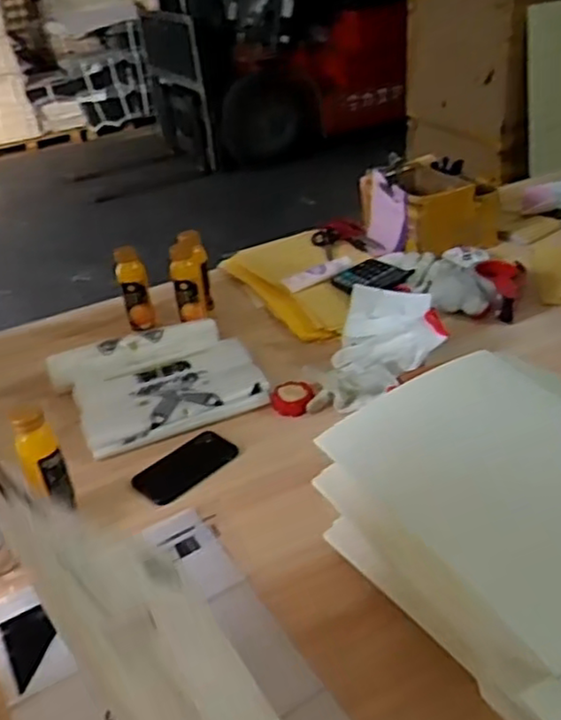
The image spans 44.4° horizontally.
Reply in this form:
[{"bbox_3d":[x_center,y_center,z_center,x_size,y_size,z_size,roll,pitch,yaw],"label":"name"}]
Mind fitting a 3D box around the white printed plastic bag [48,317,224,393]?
[{"bbox_3d":[-0.253,-0.011,1.198,0.297,0.035,0.084,-13,33,-11],"label":"white printed plastic bag"}]

